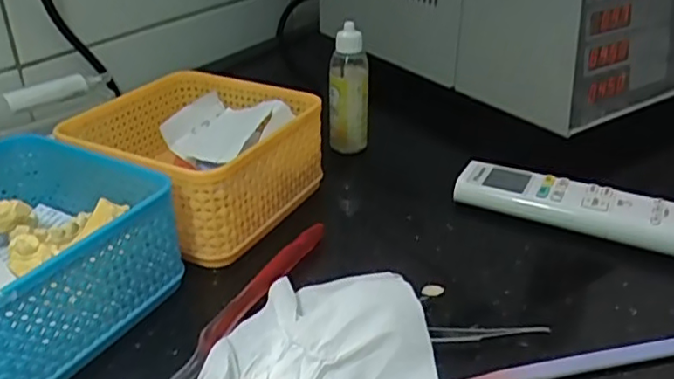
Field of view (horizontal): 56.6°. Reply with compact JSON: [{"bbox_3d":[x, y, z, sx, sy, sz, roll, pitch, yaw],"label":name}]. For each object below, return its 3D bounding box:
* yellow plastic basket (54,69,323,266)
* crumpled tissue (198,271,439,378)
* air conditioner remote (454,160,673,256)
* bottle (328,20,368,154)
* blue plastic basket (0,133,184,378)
[{"bbox_3d":[-0.093,-0.020,0.416,0.132,0.068,0.129,17,34,27],"label":"yellow plastic basket"},{"bbox_3d":[-0.010,0.070,0.284,0.103,0.036,0.082,-2,30,-4],"label":"crumpled tissue"},{"bbox_3d":[0.177,0.012,0.443,0.177,0.023,0.041,13,32,23],"label":"air conditioner remote"},{"bbox_3d":[0.010,-0.082,0.524,0.033,0.112,0.029,0,30,1],"label":"bottle"},{"bbox_3d":[-0.167,0.035,0.320,0.126,0.065,0.127,16,33,26],"label":"blue plastic basket"}]

